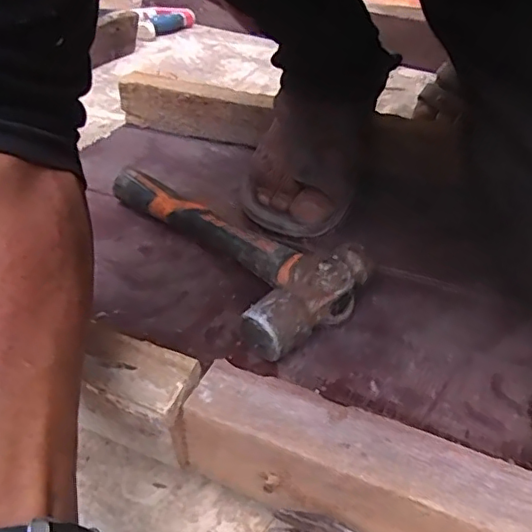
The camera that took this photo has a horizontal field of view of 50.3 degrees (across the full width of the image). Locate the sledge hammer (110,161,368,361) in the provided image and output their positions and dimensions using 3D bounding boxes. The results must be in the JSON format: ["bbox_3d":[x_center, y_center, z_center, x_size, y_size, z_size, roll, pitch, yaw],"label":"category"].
[{"bbox_3d":[-0.037,-0.025,0.463,0.110,0.040,0.253,-28,46,-32],"label":"sledge hammer"}]

